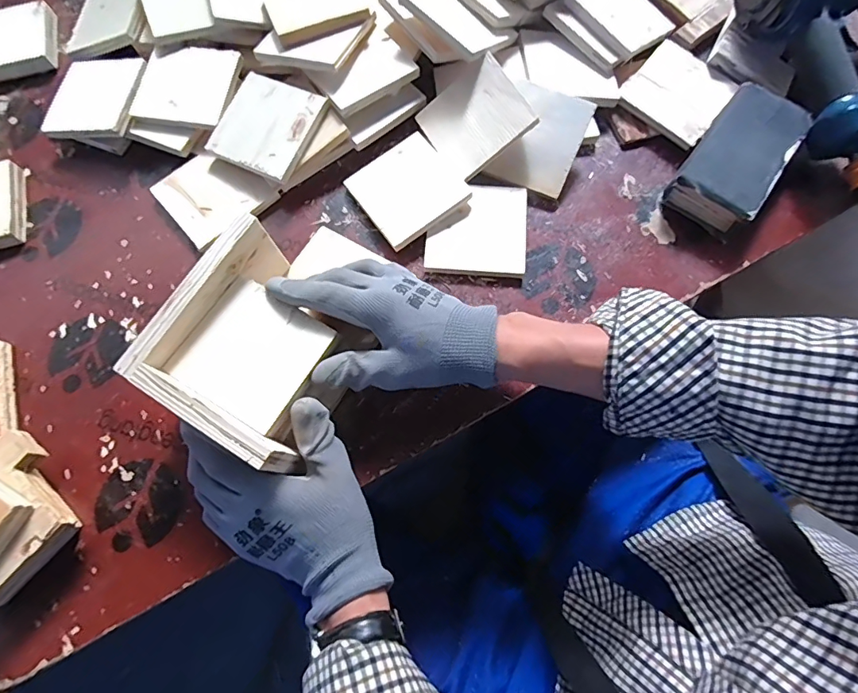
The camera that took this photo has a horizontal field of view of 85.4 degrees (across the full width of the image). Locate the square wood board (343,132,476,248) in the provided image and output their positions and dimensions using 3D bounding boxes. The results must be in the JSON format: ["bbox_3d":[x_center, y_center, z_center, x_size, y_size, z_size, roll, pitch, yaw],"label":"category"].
[{"bbox_3d":[-0.020,-0.149,0.442,0.091,0.013,0.090,-36,77,-8],"label":"square wood board"}]

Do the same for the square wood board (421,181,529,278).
[{"bbox_3d":[0.044,-0.109,0.433,0.090,0.006,0.088,3,80,1],"label":"square wood board"}]

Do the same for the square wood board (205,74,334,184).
[{"bbox_3d":[-0.154,-0.209,0.440,0.094,0.007,0.090,26,84,13],"label":"square wood board"}]

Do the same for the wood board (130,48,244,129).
[{"bbox_3d":[-0.239,-0.258,0.460,0.087,0.010,0.086,9,75,4],"label":"wood board"}]

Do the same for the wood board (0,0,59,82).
[{"bbox_3d":[-0.460,-0.334,0.508,0.093,0.013,0.080,-14,75,-3],"label":"wood board"}]

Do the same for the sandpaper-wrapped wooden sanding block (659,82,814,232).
[{"bbox_3d":[0.291,-0.176,0.440,0.078,0.037,0.143,35,77,11],"label":"sandpaper-wrapped wooden sanding block"}]

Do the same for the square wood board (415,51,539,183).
[{"bbox_3d":[0.043,-0.217,0.441,0.088,0.005,0.089,-36,75,18],"label":"square wood board"}]

